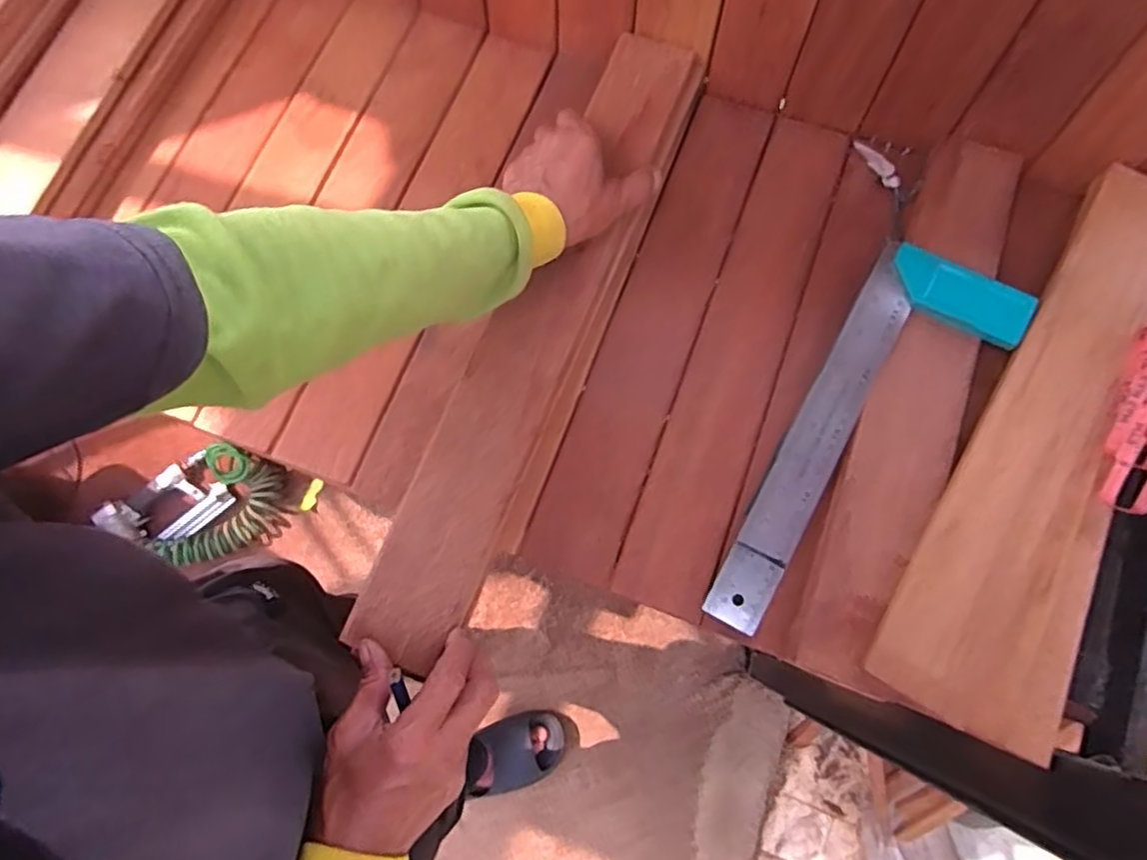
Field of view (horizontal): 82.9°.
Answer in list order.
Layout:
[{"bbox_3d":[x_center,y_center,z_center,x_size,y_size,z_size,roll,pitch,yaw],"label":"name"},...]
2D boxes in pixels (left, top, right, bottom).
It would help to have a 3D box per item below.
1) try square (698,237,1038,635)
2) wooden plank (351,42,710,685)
[{"bbox_3d":[0.202,0.014,0.447,0.102,0.012,0.303,30,83,8],"label":"try square"},{"bbox_3d":[-0.021,-0.079,0.473,0.074,0.023,0.493,22,76,7],"label":"wooden plank"}]

